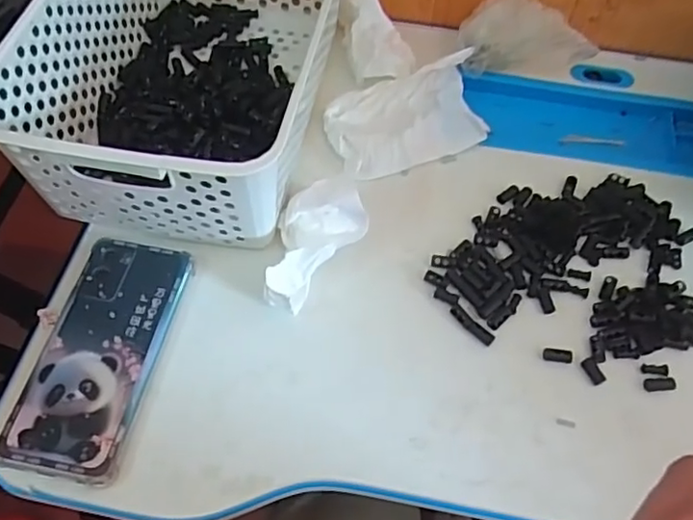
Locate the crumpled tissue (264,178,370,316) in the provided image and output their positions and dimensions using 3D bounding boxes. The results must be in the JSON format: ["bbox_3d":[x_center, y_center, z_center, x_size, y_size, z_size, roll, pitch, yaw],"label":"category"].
[{"bbox_3d":[-0.028,-0.016,0.434,0.057,0.034,0.104,35,64,19],"label":"crumpled tissue"}]

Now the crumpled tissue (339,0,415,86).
[{"bbox_3d":[0.029,-0.206,0.546,0.059,0.034,0.105,-8,59,-6],"label":"crumpled tissue"}]

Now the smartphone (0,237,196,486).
[{"bbox_3d":[-0.164,0.058,0.402,0.081,0.007,0.162,10,59,5],"label":"smartphone"}]

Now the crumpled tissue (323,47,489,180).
[{"bbox_3d":[0.051,-0.122,0.510,0.132,0.024,0.086,-17,60,-11],"label":"crumpled tissue"}]

